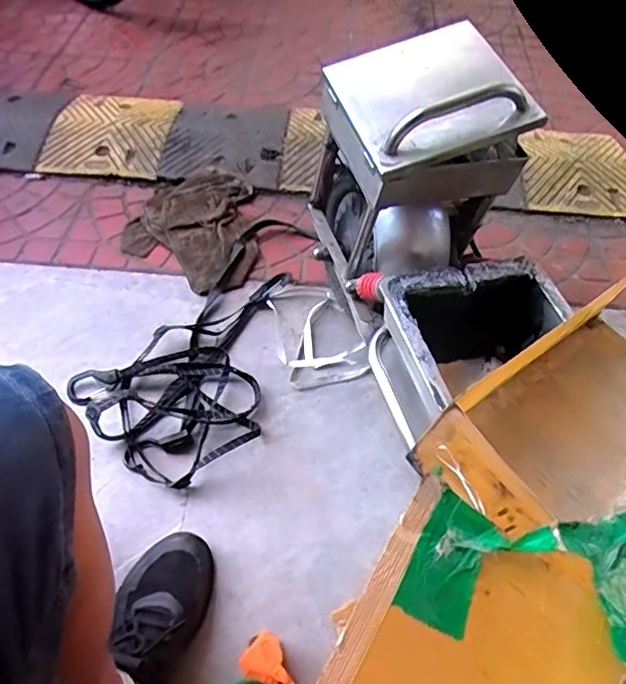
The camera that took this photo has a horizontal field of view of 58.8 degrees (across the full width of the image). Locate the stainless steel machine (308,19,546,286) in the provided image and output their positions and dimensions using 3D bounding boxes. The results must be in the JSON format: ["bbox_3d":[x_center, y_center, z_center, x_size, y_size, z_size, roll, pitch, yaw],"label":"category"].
[{"bbox_3d":[0.124,-0.223,0.727,0.211,0.251,0.218,-17,62,-12],"label":"stainless steel machine"}]

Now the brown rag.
[{"bbox_3d":[-0.197,-0.225,1.037,0.262,0.039,0.285,23,58,13],"label":"brown rag"}]

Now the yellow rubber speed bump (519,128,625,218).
[{"bbox_3d":[0.566,-0.370,1.190,0.246,0.033,0.257,5,55,1],"label":"yellow rubber speed bump"}]

